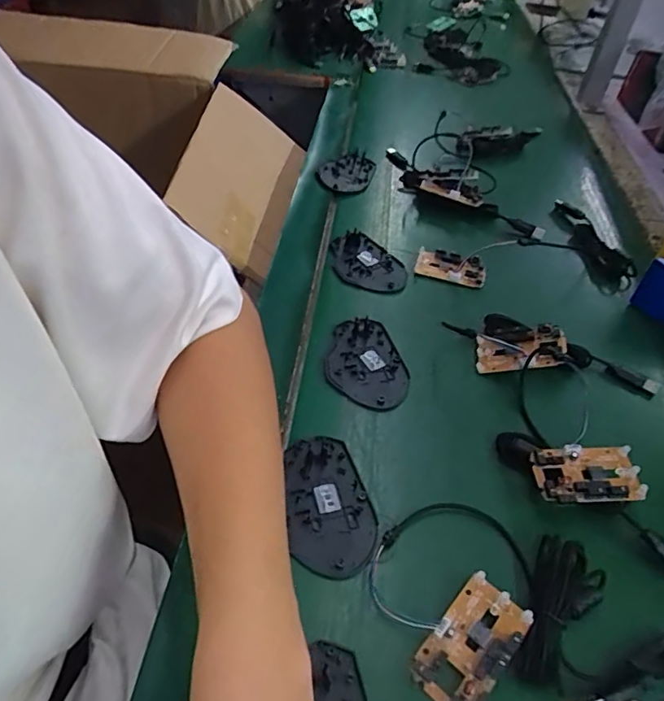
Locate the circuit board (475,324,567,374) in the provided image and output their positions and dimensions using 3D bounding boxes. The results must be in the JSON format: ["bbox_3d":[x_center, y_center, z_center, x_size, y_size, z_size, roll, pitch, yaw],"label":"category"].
[{"bbox_3d":[0.177,0.000,0.504,0.079,0.019,0.037,-11,41,20],"label":"circuit board"}]

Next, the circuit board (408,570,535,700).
[{"bbox_3d":[0.088,0.184,0.336,0.045,0.013,0.078,34,51,25],"label":"circuit board"}]

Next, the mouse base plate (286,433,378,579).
[{"bbox_3d":[-0.003,0.113,0.399,0.061,0.005,0.109,-3,46,-9],"label":"mouse base plate"}]

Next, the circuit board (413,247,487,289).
[{"bbox_3d":[0.137,-0.096,0.613,0.079,0.013,0.042,17,46,11],"label":"circuit board"}]

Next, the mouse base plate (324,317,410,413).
[{"bbox_3d":[0.030,0.011,0.500,0.073,0.008,0.106,-6,46,-12],"label":"mouse base plate"}]

